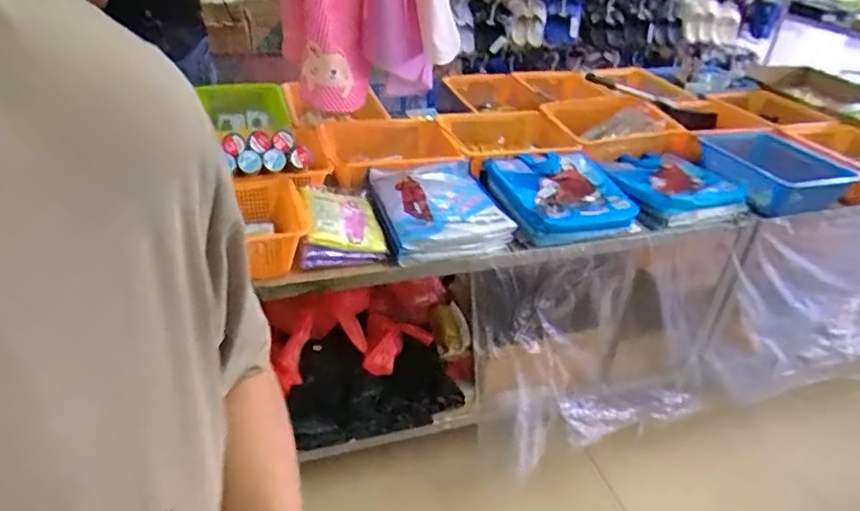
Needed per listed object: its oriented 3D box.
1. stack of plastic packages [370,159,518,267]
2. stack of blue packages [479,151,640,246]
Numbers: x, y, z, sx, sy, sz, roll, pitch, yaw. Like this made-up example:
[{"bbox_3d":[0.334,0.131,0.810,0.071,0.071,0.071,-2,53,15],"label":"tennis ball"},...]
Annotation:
[{"bbox_3d":[0.013,-0.139,1.473,0.293,0.065,0.386,-8,36,-18],"label":"stack of plastic packages"},{"bbox_3d":[0.345,-0.176,1.569,0.324,0.089,0.330,-9,36,-19],"label":"stack of blue packages"}]

